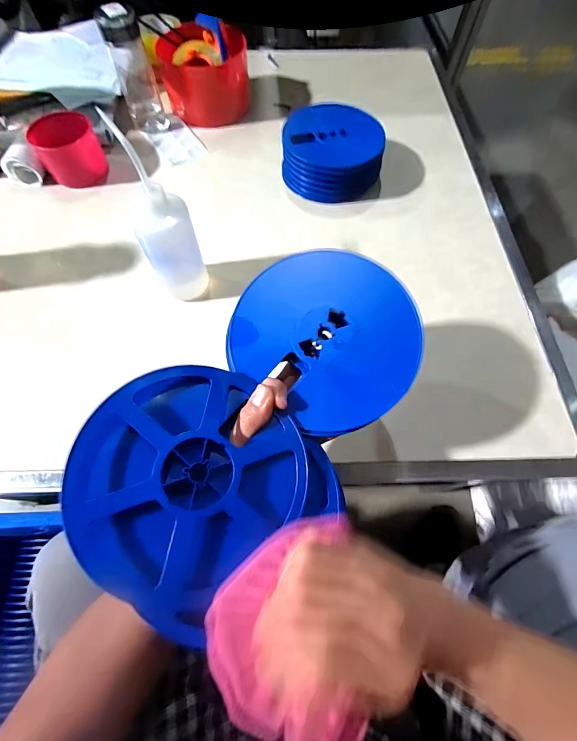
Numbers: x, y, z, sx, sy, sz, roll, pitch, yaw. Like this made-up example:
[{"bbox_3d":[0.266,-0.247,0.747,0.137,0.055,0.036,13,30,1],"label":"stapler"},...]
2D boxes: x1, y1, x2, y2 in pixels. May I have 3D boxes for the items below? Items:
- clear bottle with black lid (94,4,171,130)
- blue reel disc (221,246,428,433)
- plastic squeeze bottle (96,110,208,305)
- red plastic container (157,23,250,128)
[{"bbox_3d":[-0.289,-0.561,0.637,0.067,0.180,0.065,-19,66,-8],"label":"clear bottle with black lid"},{"bbox_3d":[0.037,-0.035,0.313,0.171,0.006,0.157,-1,75,4],"label":"blue reel disc"},{"bbox_3d":[-0.157,-0.181,0.436,0.068,0.194,0.063,-19,66,-8],"label":"plastic squeeze bottle"},{"bbox_3d":[-0.164,-0.596,0.691,0.174,0.106,0.133,-34,69,-14],"label":"red plastic container"}]

